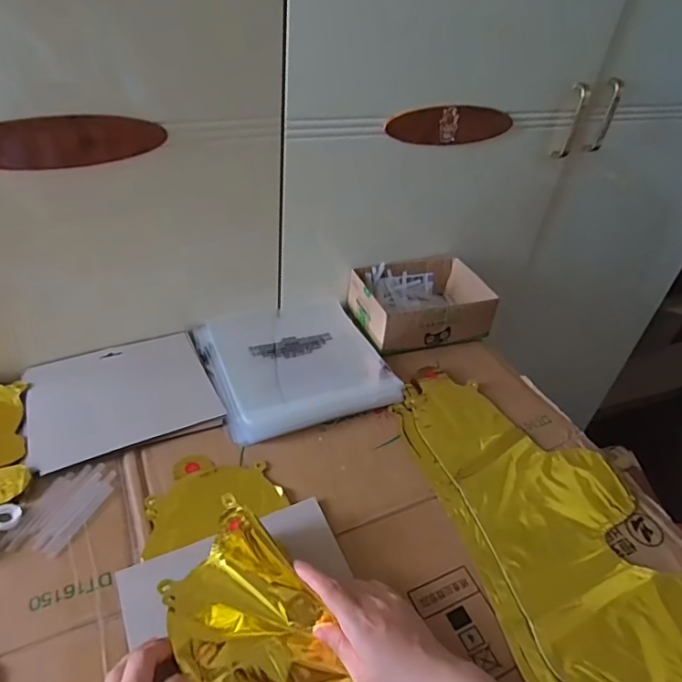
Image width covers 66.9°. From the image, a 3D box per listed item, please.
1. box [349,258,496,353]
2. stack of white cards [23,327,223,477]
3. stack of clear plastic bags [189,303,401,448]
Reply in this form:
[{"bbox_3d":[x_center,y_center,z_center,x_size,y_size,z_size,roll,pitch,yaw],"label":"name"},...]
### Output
[{"bbox_3d":[0.115,-0.054,0.762,0.184,0.069,0.138,-7,41,-16],"label":"box"},{"bbox_3d":[-0.256,0.062,0.605,0.200,0.015,0.158,-15,44,-25],"label":"stack of white cards"},{"bbox_3d":[-0.060,0.023,0.681,0.227,0.021,0.217,-12,43,-22],"label":"stack of clear plastic bags"}]

